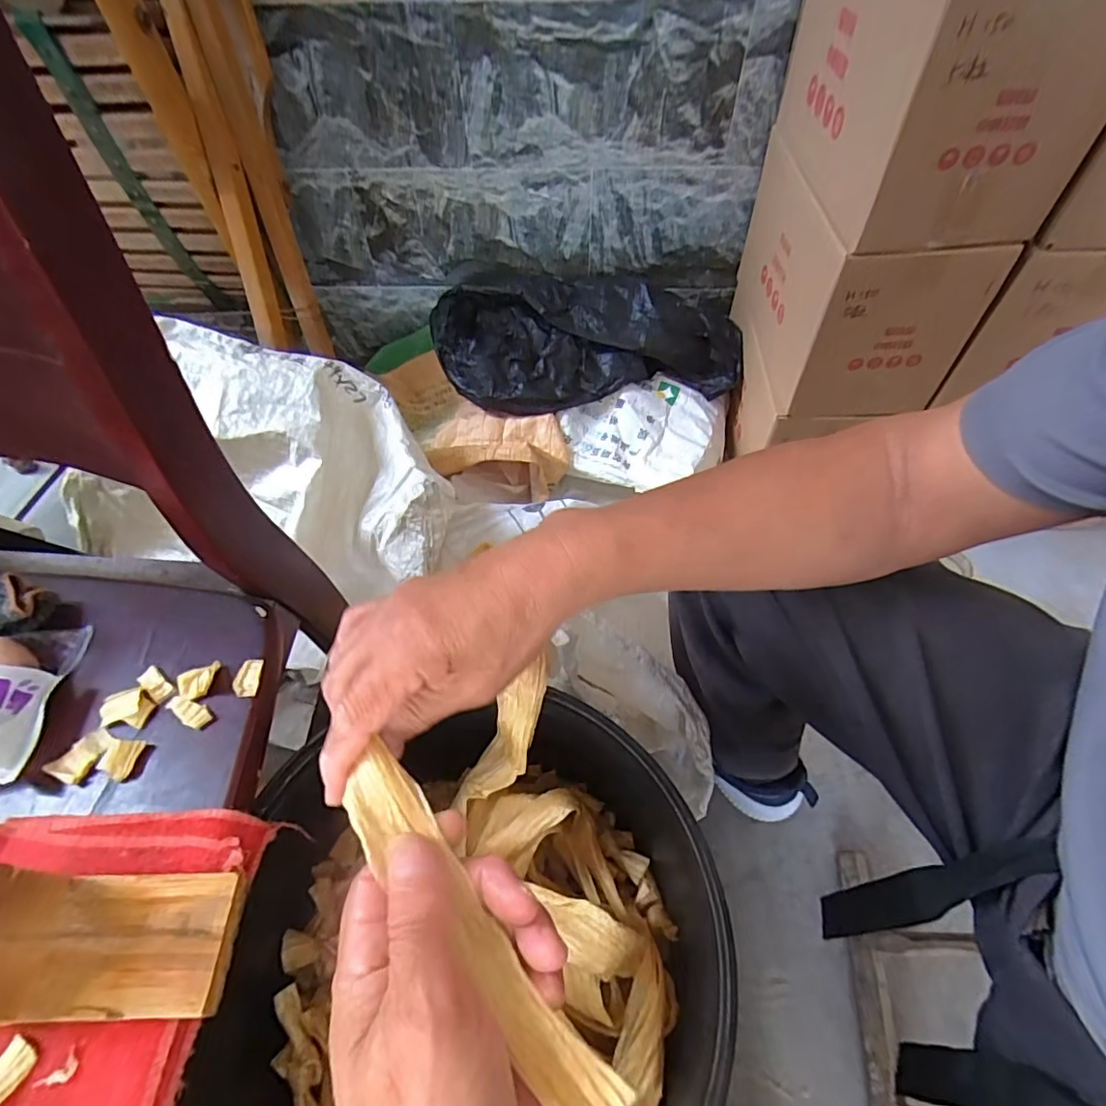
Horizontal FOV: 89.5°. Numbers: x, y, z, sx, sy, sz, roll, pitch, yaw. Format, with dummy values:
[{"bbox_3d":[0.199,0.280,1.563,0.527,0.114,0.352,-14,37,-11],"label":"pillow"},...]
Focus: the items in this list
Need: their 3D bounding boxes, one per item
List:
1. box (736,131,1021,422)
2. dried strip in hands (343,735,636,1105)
[{"bbox_3d":[0.427,-0.418,0.817,0.190,0.221,0.398,1,55,2],"label":"box"},{"bbox_3d":[-0.034,0.143,0.219,0.029,0.016,0.157,-38,63,-23],"label":"dried strip in hands"}]

